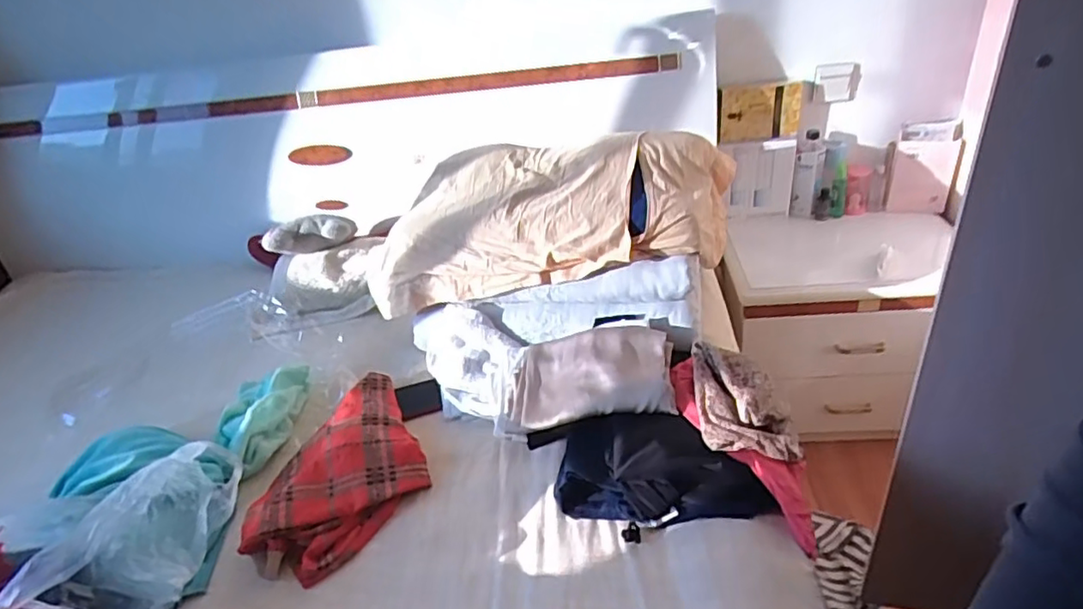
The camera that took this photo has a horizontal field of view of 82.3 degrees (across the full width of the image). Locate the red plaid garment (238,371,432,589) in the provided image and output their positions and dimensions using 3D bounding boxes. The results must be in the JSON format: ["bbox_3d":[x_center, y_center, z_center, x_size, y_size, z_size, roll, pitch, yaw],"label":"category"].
[{"bbox_3d":[-0.294,0.247,0.948,0.216,0.058,0.350,15,39,28],"label":"red plaid garment"}]

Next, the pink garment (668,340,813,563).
[{"bbox_3d":[0.301,0.192,0.908,0.134,0.093,0.336,-16,53,-15],"label":"pink garment"}]

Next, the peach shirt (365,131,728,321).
[{"bbox_3d":[-0.002,-0.159,1.204,0.718,0.221,0.305,-1,34,9],"label":"peach shirt"}]

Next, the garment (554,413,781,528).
[{"bbox_3d":[0.167,0.232,0.891,0.289,0.051,0.164,-4,34,3],"label":"garment"}]

